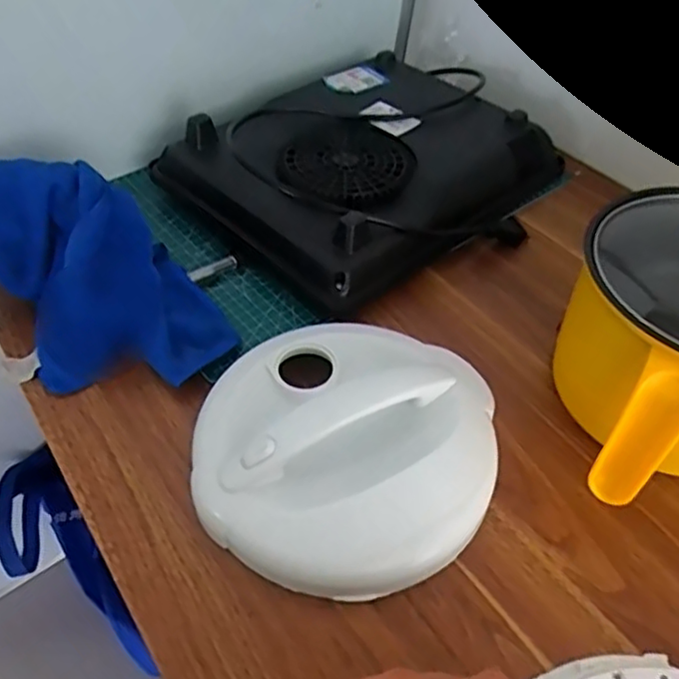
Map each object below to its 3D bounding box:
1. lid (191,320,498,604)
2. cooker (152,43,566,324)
[{"bbox_3d":[0.005,0.064,0.425,0.191,0.055,0.194,2,47,-2],"label":"lid"},{"bbox_3d":[0.052,-0.184,0.638,0.377,0.066,0.270,-29,55,-27],"label":"cooker"}]

